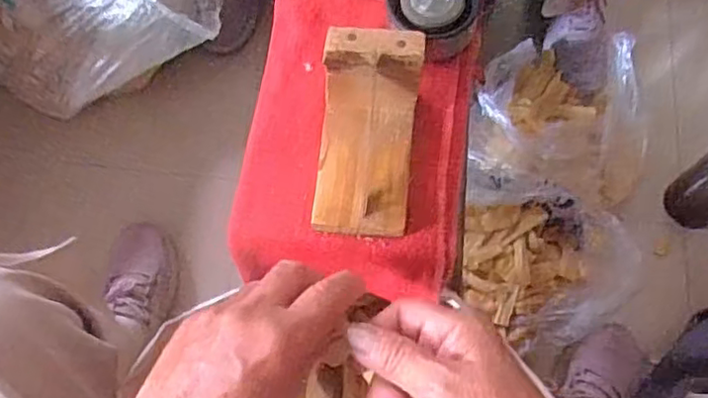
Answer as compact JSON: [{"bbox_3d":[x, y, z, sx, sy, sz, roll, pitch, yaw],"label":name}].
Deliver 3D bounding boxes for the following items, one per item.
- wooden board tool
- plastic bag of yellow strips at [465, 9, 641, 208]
[{"bbox_3d":[0.008,-0.039,0.392,0.059,0.070,0.103,6,69,3],"label":"wooden board tool"},{"bbox_3d":[0.253,-0.121,0.826,0.210,0.132,0.267,-4,69,-1],"label":"plastic bag of yellow strips"}]

